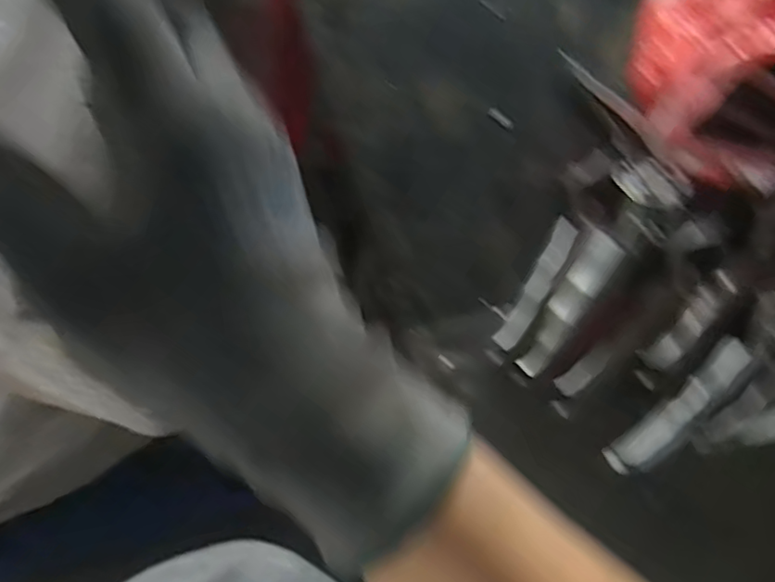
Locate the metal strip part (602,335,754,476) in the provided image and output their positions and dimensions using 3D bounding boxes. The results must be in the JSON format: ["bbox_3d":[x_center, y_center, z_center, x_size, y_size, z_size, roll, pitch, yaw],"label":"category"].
[{"bbox_3d":[0.190,0.076,0.394,0.114,0.004,0.023,-43,58,0],"label":"metal strip part"}]

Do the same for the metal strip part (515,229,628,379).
[{"bbox_3d":[0.123,0.009,0.413,0.025,0.006,0.107,35,86,16],"label":"metal strip part"}]

